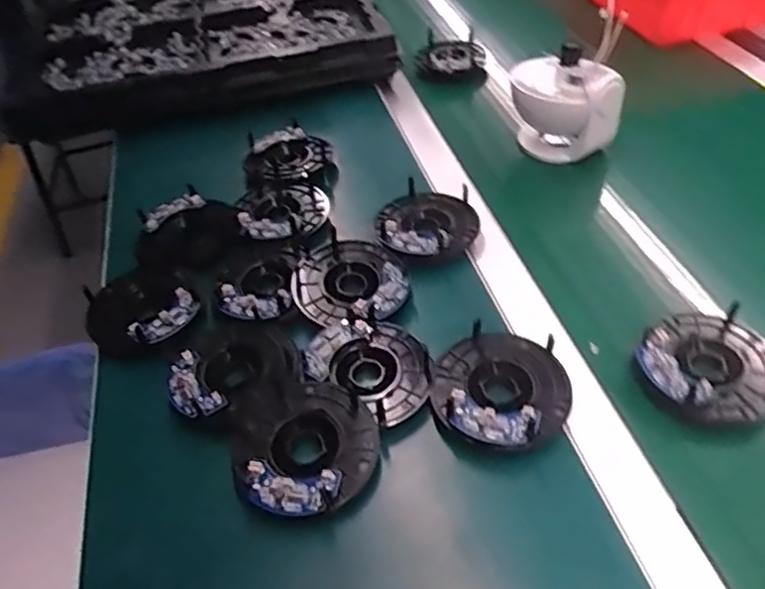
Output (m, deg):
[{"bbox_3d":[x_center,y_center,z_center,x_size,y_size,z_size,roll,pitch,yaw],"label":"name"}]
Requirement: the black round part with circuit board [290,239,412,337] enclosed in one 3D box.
[{"bbox_3d":[-0.028,-0.012,0.569,0.099,0.013,0.103,-4,43,4],"label":"black round part with circuit board"}]

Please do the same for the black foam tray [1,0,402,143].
[{"bbox_3d":[-0.289,-0.434,0.997,0.494,0.063,0.579,-15,44,-8],"label":"black foam tray"}]

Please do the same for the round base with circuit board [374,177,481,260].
[{"bbox_3d":[0.044,-0.077,0.624,0.097,0.020,0.106,-2,44,6],"label":"round base with circuit board"}]

